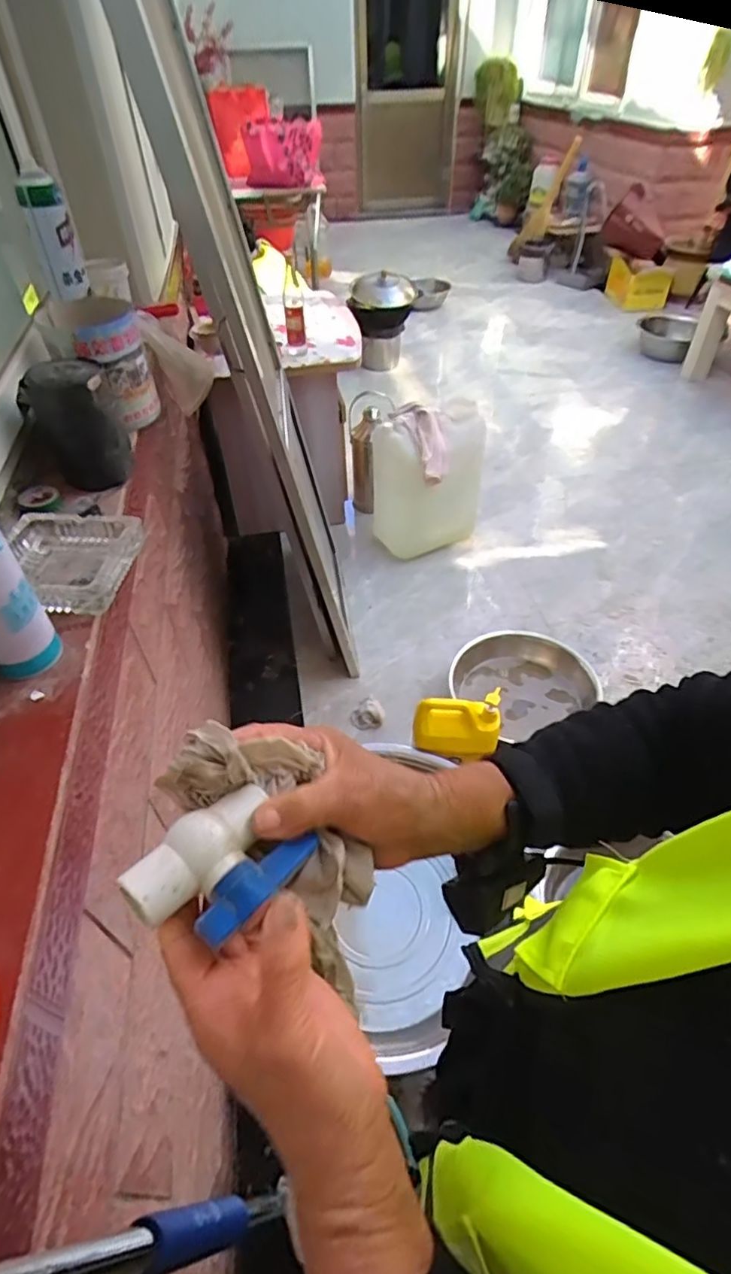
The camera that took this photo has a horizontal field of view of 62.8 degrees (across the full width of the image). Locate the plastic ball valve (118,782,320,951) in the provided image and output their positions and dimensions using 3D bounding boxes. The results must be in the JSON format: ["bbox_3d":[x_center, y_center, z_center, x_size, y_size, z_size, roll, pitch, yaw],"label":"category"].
[{"bbox_3d":[-0.065,0.103,0.272,0.050,0.028,0.073,31,54,27],"label":"plastic ball valve"}]

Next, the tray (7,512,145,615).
[{"bbox_3d":[-0.346,-0.086,0.688,0.144,0.034,0.148,2,46,3],"label":"tray"}]

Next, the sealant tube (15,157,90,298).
[{"bbox_3d":[-0.482,-0.618,0.930,0.063,0.160,0.060,-22,50,-19],"label":"sealant tube"}]

